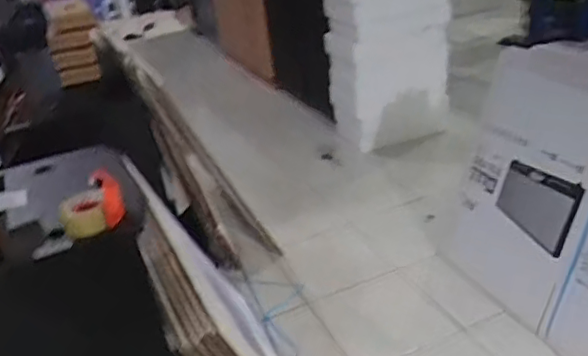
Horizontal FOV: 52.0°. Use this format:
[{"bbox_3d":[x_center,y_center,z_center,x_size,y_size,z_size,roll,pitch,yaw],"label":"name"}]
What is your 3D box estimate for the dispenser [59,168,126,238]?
[{"bbox_3d":[-0.417,0.060,1.245,0.119,0.072,0.156,-14,53,14],"label":"dispenser"}]

